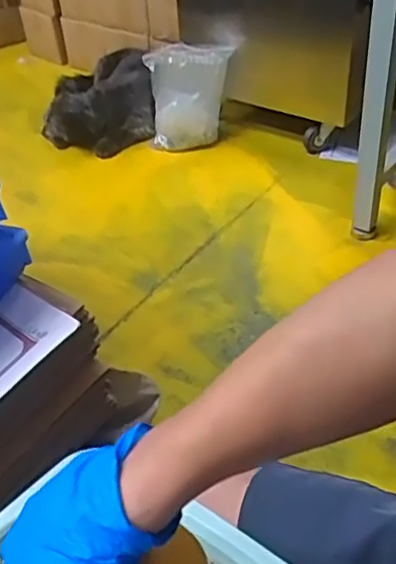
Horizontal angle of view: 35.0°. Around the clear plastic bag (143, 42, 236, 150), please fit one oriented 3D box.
[{"bbox_3d":[-0.020,-0.459,1.585,0.206,0.250,0.083,-1,41,3],"label":"clear plastic bag"}]

